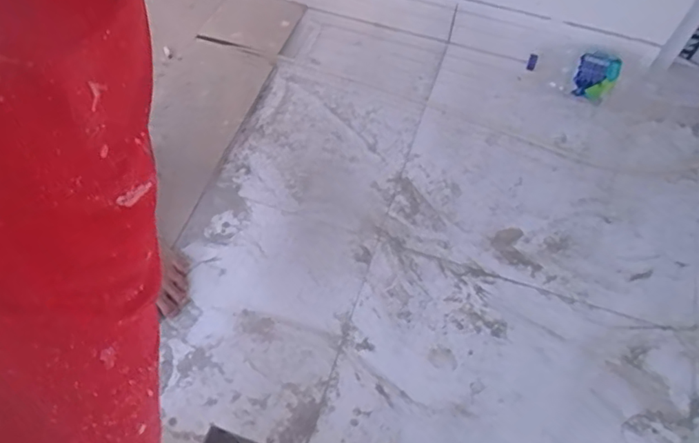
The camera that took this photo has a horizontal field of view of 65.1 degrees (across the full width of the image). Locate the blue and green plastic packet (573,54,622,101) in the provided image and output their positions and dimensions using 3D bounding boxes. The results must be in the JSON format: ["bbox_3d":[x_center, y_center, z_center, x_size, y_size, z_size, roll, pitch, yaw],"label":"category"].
[{"bbox_3d":[0.465,-0.273,1.029,0.069,0.082,0.026,27,26,28],"label":"blue and green plastic packet"}]

